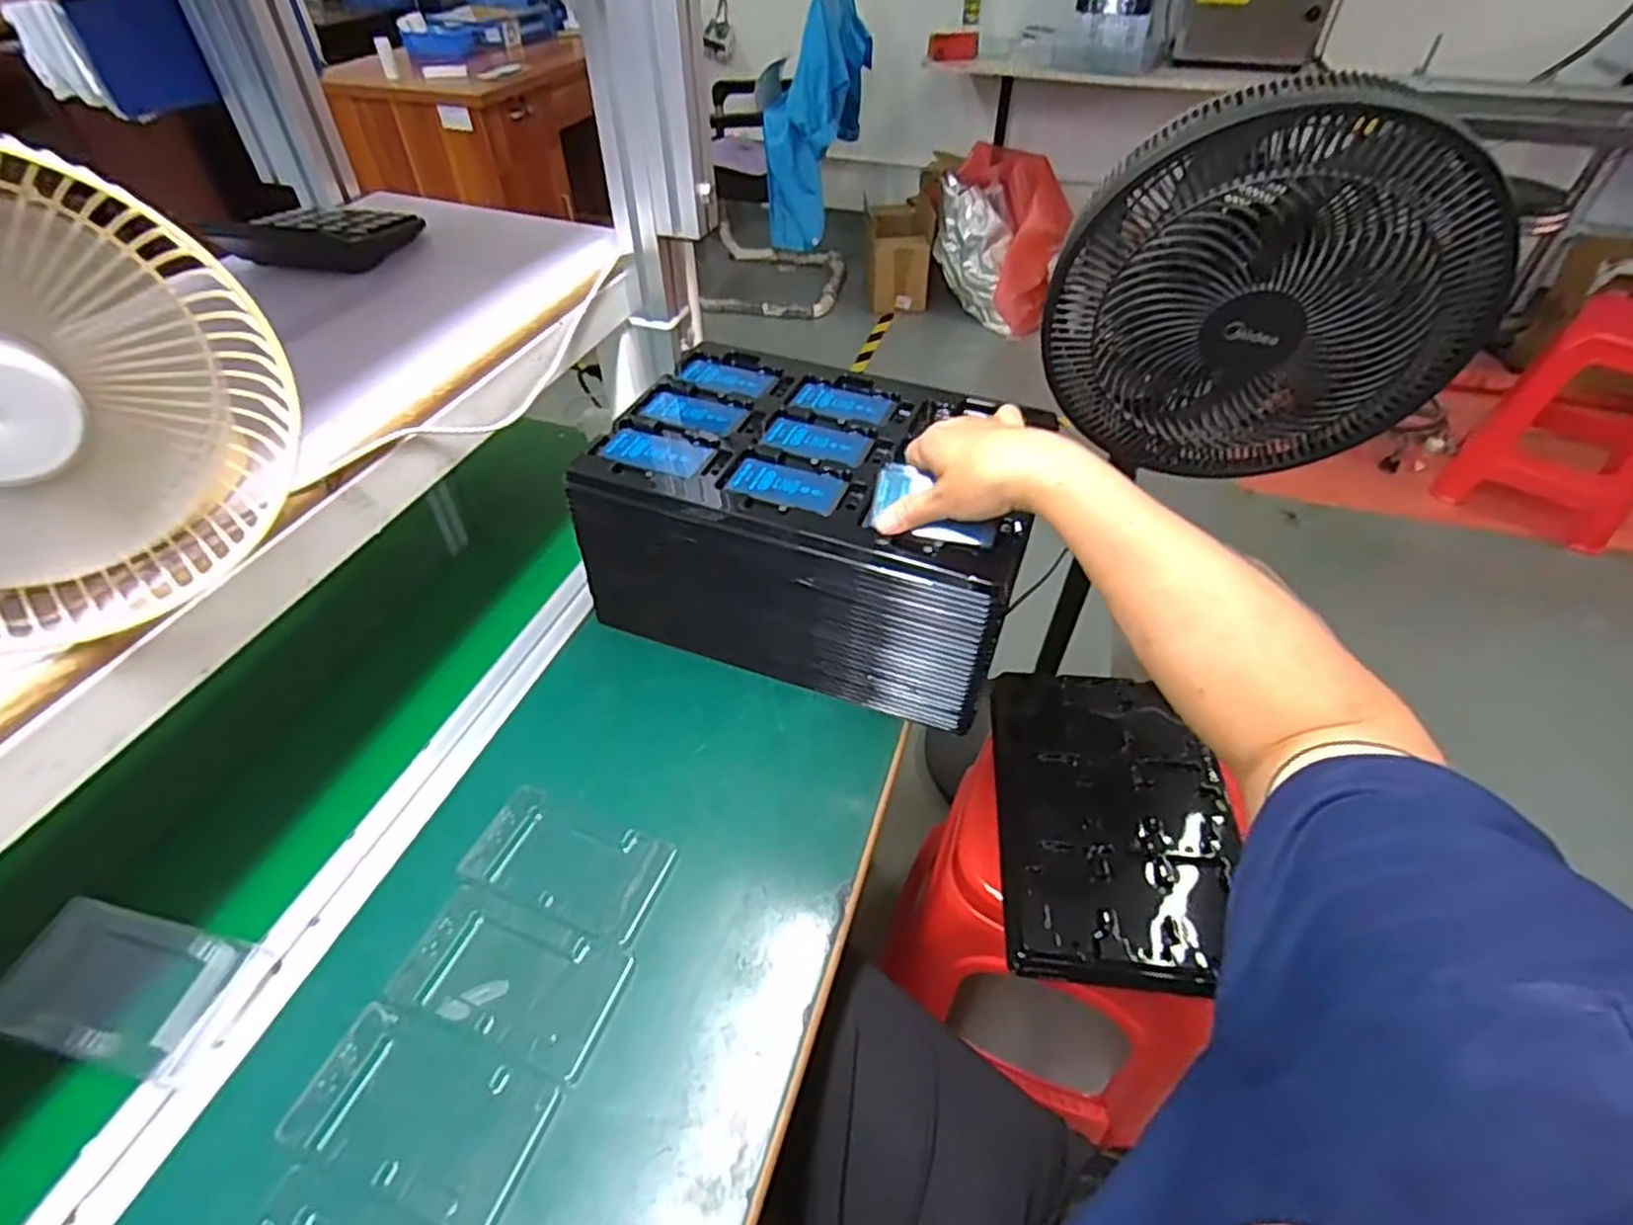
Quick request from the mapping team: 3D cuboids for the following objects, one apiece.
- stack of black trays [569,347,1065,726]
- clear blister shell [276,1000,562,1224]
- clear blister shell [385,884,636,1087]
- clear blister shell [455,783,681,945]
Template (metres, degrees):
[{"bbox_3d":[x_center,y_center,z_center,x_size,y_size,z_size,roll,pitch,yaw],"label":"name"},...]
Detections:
[{"bbox_3d":[0.004,-0.077,0.645,0.322,0.161,0.215,15,47,15],"label":"stack of black trays"},{"bbox_3d":[-0.211,0.268,0.407,0.126,0.013,0.071,14,46,14],"label":"clear blister shell"},{"bbox_3d":[-0.182,0.218,0.458,0.127,0.012,0.074,15,47,15],"label":"clear blister shell"},{"bbox_3d":[-0.167,0.168,0.508,0.128,0.011,0.073,17,47,17],"label":"clear blister shell"}]

